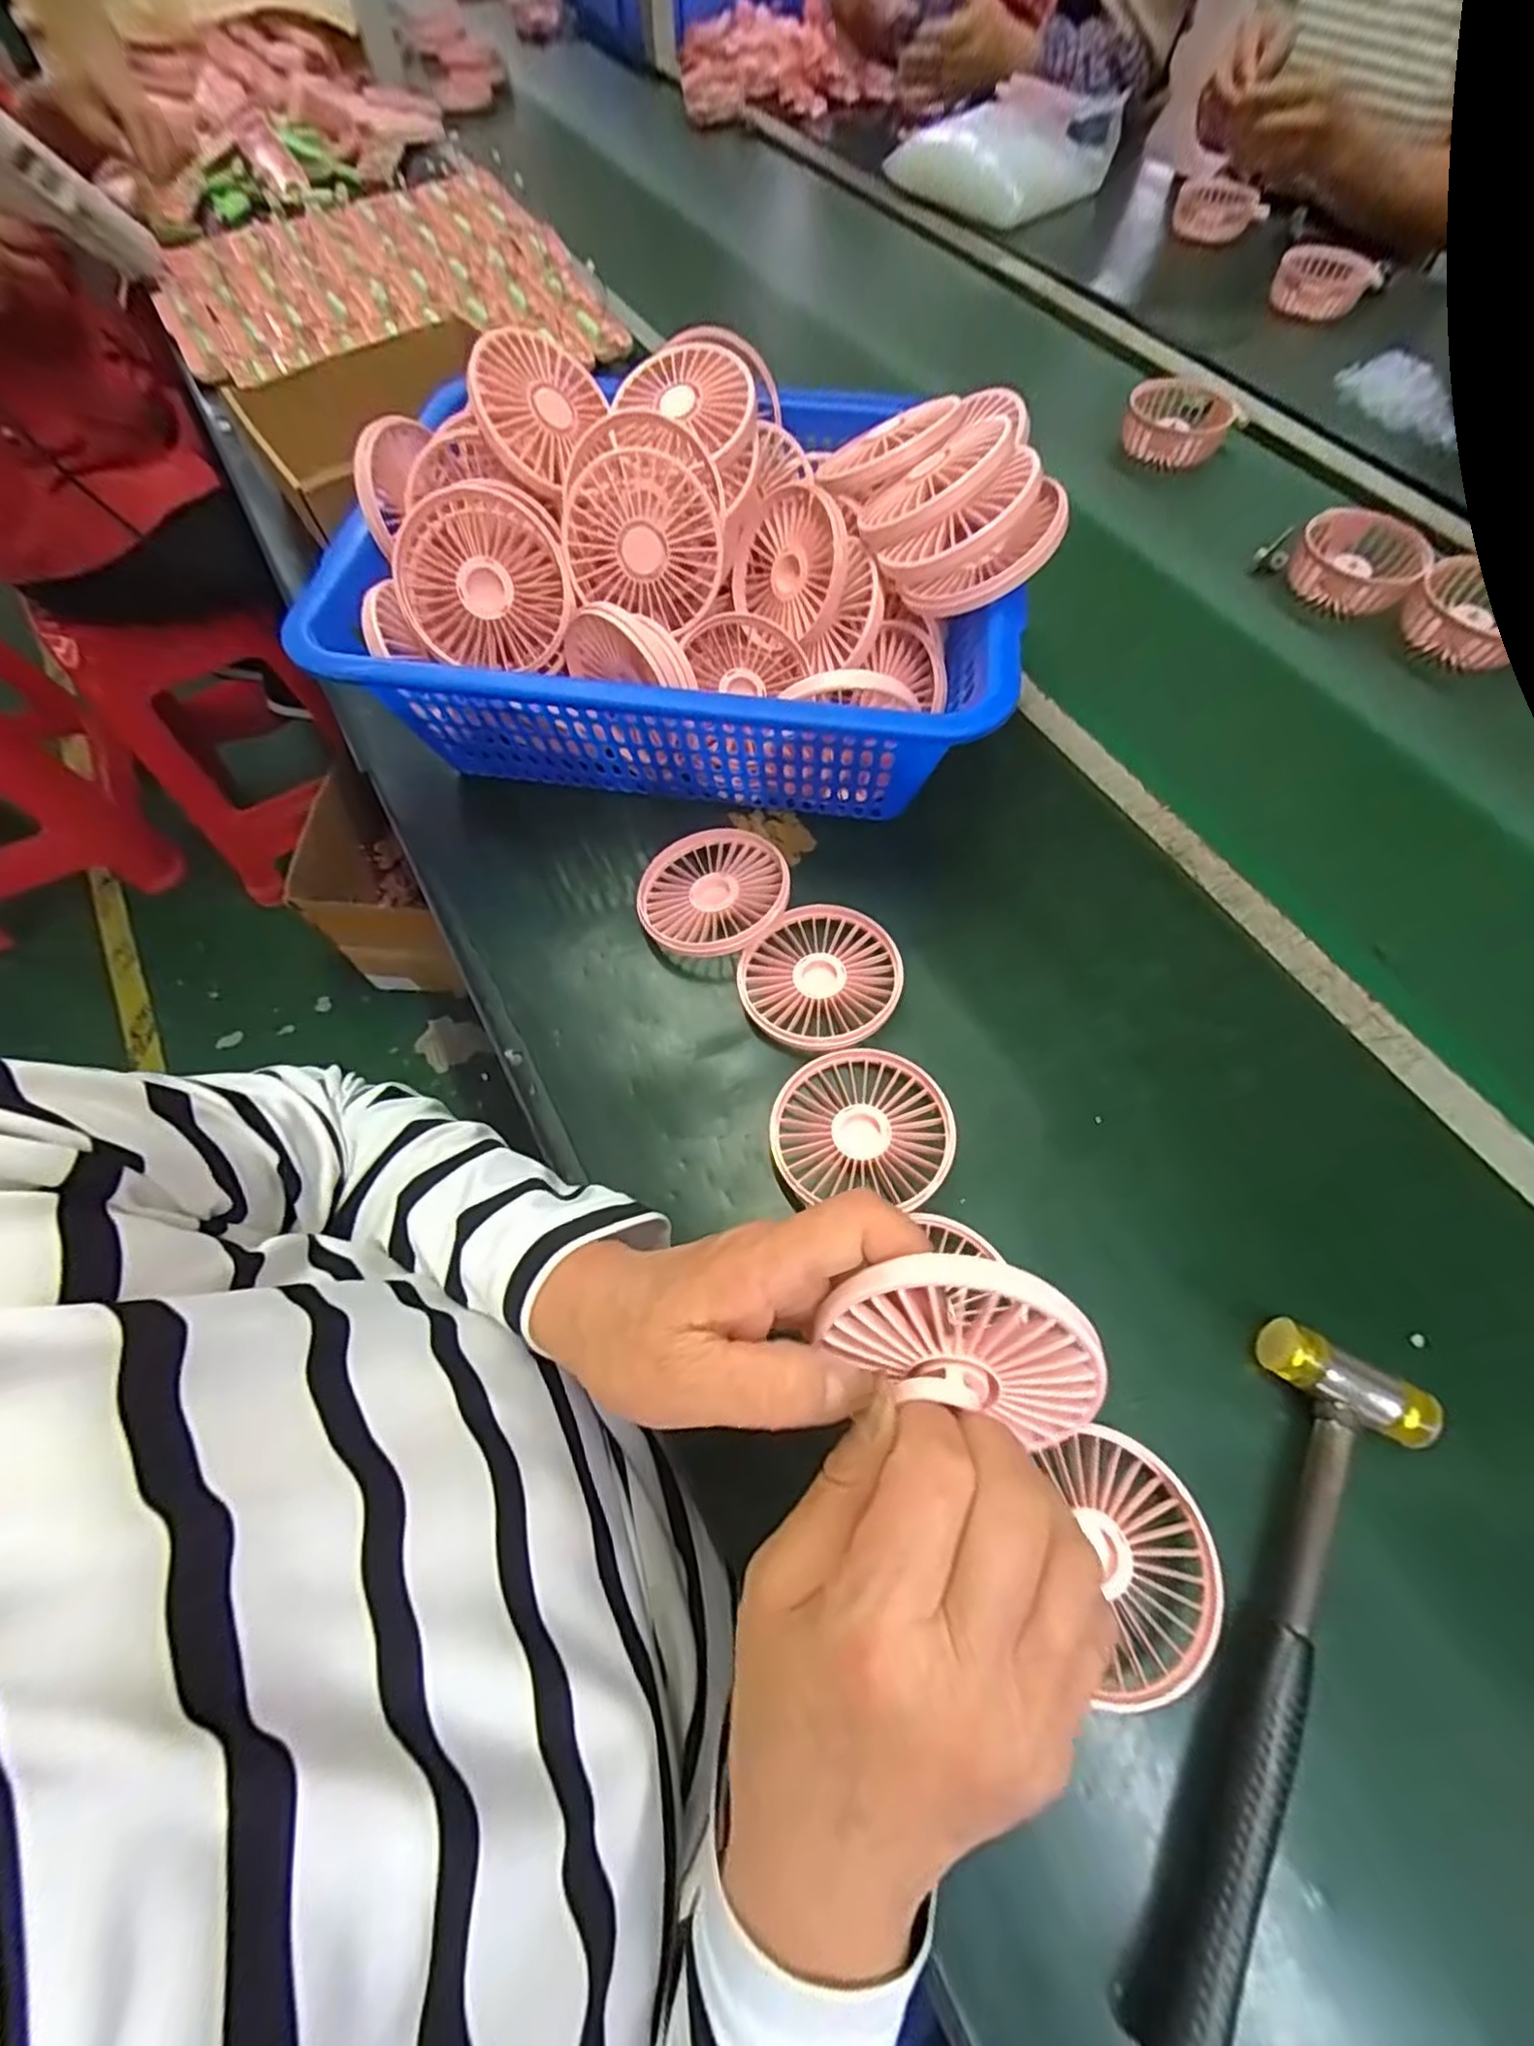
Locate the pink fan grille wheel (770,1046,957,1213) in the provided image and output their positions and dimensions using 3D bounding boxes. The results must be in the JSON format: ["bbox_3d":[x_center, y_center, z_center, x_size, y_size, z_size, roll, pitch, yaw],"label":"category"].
[{"bbox_3d":[0.048,0.051,0.348,0.084,0.022,0.079,0,66,1],"label":"pink fan grille wheel"}]

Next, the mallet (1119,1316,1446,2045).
[{"bbox_3d":[0.197,0.243,0.257,0.057,0.025,0.239,25,69,11],"label":"mallet"}]

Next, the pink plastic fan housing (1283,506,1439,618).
[{"bbox_3d":[0.463,-0.367,0.543,0.081,0.032,0.094,1,66,1],"label":"pink plastic fan housing"}]

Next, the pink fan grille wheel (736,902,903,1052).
[{"bbox_3d":[0.031,-0.024,0.385,0.089,0.023,0.083,0,66,1],"label":"pink fan grille wheel"}]

